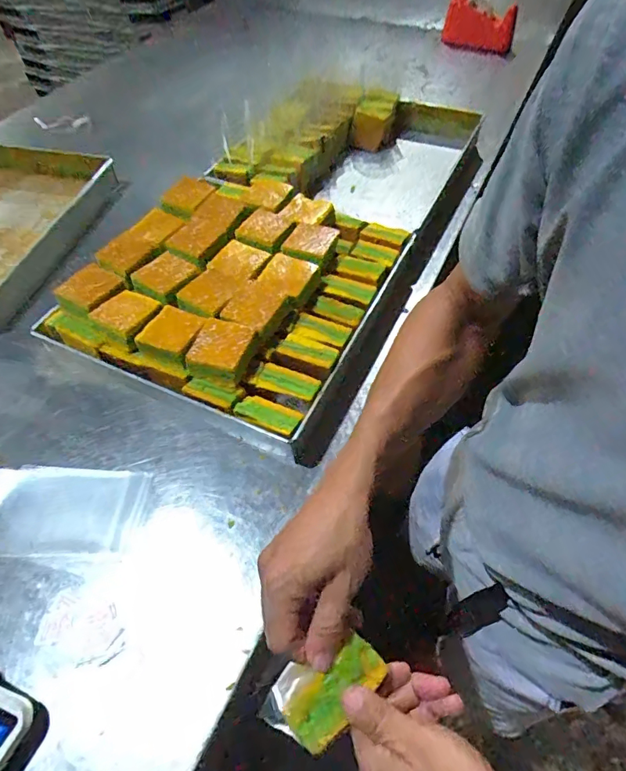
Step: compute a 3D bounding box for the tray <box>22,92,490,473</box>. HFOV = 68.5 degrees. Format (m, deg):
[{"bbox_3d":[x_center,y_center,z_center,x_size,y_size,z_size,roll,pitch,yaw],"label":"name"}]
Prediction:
[{"bbox_3d":[-0.007,-0.333,0.847,0.440,0.119,0.901,24,54,10],"label":"tray"}]

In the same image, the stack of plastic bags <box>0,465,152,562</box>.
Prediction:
[{"bbox_3d":[-0.309,0.154,0.568,0.184,0.027,0.113,0,53,4],"label":"stack of plastic bags"}]

